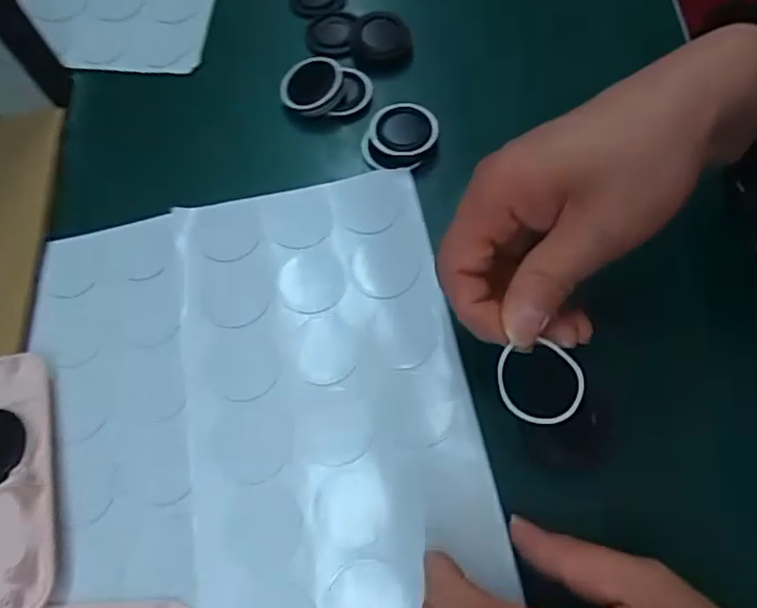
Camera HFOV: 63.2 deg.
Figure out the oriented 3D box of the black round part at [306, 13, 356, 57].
[{"bbox_3d":[-0.032,-0.181,0.414,0.031,0.009,0.037,6,65,2],"label":"black round part"}]

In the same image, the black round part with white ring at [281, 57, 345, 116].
[{"bbox_3d":[-0.042,-0.136,0.388,0.038,0.013,0.038,0,65,0],"label":"black round part with white ring"}]

